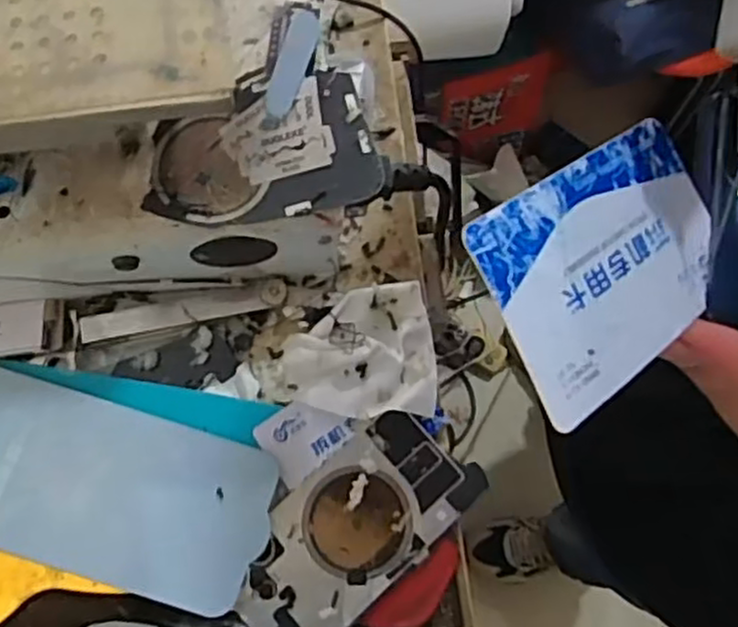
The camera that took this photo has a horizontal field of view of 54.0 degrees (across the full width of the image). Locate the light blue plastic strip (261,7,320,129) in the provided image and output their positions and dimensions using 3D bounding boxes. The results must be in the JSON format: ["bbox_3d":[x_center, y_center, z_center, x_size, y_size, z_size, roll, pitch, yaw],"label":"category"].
[{"bbox_3d":[-0.034,-0.111,0.325,0.015,0.007,0.060,12,75,4],"label":"light blue plastic strip"}]

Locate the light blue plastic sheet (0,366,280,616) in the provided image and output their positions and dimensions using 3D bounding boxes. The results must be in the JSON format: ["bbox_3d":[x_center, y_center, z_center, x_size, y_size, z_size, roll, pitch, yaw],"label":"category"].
[{"bbox_3d":[-0.127,0.079,0.338,0.158,0.009,0.078,16,69,2],"label":"light blue plastic sheet"}]

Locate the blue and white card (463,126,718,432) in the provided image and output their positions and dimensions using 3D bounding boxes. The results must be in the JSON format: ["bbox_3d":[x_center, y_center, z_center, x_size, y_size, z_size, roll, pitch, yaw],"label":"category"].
[{"bbox_3d":[0.063,-0.014,0.187,0.083,0.004,0.053,-32,96,-32],"label":"blue and white card"}]

